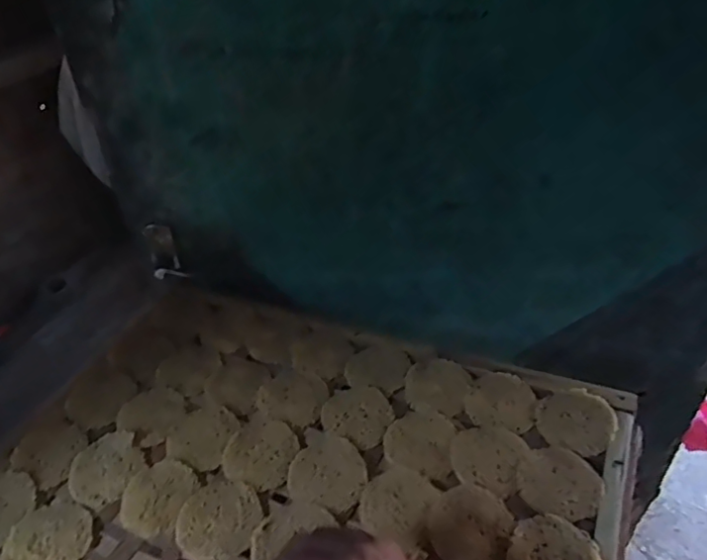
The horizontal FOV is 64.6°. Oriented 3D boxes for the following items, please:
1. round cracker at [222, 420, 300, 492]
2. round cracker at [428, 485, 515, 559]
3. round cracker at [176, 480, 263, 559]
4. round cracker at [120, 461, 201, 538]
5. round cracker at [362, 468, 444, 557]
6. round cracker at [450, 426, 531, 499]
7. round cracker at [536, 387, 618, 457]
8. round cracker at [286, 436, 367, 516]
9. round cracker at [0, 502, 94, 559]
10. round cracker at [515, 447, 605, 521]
[{"bbox_3d":[-0.099,0.183,0.600,0.072,0.007,0.076,-5,39,4],"label":"round cracker"},{"bbox_3d":[0.109,0.232,0.523,0.071,0.007,0.081,15,44,25],"label":"round cracker"},{"bbox_3d":[-0.130,0.233,0.548,0.078,0.007,0.076,2,37,-1],"label":"round cracker"},{"bbox_3d":[-0.201,0.218,0.569,0.070,0.006,0.076,-5,39,4],"label":"round cracker"},{"bbox_3d":[0.046,0.217,0.545,0.070,0.010,0.069,-5,39,4],"label":"round cracker"},{"bbox_3d":[0.139,0.181,0.579,0.071,0.009,0.077,-5,39,4],"label":"round cracker"},{"bbox_3d":[0.239,0.147,0.600,0.078,0.008,0.074,-5,39,4],"label":"round cracker"},{"bbox_3d":[-0.025,0.198,0.578,0.080,0.007,0.075,-5,39,4],"label":"round cracker"},{"bbox_3d":[-0.296,0.253,0.542,0.080,0.008,0.074,-5,39,4],"label":"round cracker"},{"bbox_3d":[0.204,0.196,0.549,0.077,0.012,0.073,-5,39,4],"label":"round cracker"}]

